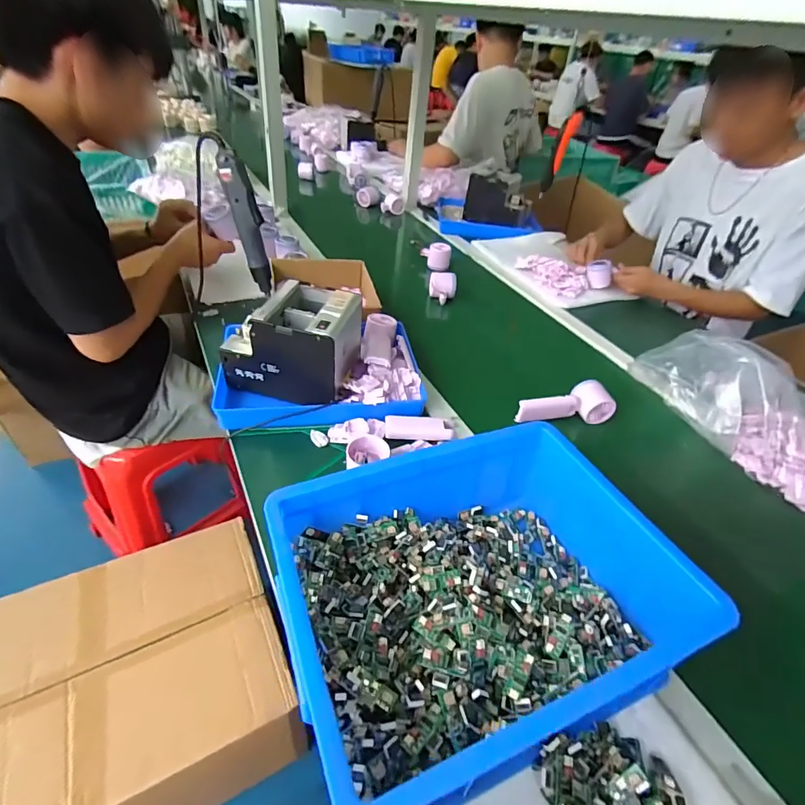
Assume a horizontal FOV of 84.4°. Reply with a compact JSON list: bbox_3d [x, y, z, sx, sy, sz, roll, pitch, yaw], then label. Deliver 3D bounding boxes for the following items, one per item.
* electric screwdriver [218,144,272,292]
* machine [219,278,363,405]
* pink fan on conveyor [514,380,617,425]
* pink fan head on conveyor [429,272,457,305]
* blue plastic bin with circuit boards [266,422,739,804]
[{"bbox_3d":[-0.239,-0.270,0.682,0.050,0.198,0.030,-12,43,-20],"label":"electric screwdriver"},{"bbox_3d":[-0.166,-0.100,0.694,0.179,0.134,0.143,14,41,10],"label":"machine"},{"bbox_3d":[0.267,-0.001,0.735,0.165,0.048,0.052,-2,41,-9],"label":"pink fan on conveyor"},{"bbox_3d":[0.091,-0.258,1.025,0.061,0.070,0.055,8,40,3],"label":"pink fan head on conveyor"},{"bbox_3d":[0.072,0.173,0.429,0.343,0.115,0.260,-12,43,-20],"label":"blue plastic bin with circuit boards"}]

